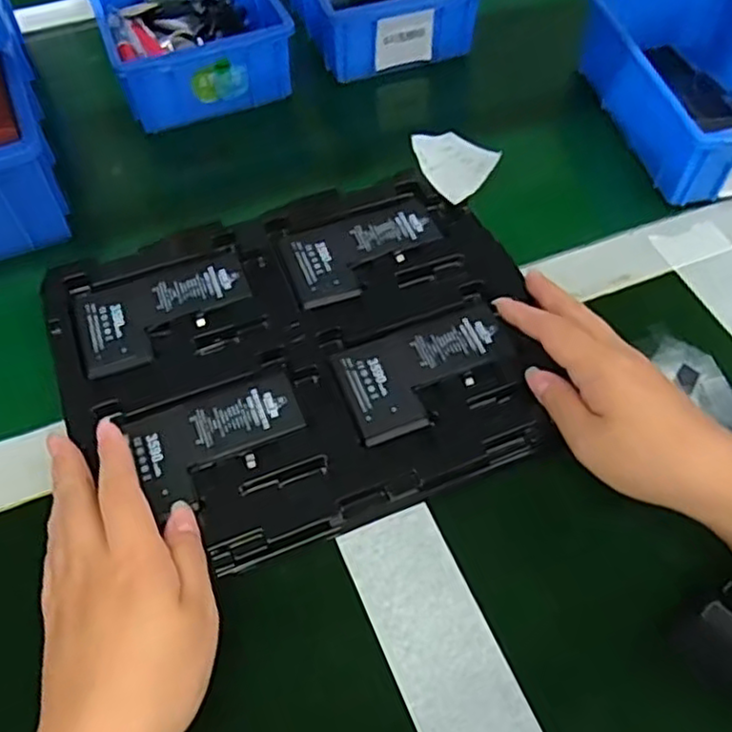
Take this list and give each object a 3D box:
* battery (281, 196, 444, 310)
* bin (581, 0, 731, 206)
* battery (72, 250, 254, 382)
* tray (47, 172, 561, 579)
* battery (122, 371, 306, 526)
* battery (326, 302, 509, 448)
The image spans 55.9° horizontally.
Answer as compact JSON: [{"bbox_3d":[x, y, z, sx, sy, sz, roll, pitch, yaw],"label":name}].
[{"bbox_3d":[0.000,-0.073,0.437,0.099,0.006,0.063,-19,59,-13],"label":"battery"},{"bbox_3d":[0.245,-0.212,0.500,0.132,0.061,0.202,-11,58,-8],"label":"bin"},{"bbox_3d":[-0.119,-0.034,0.411,0.102,0.004,0.063,-22,60,-15],"label":"battery"},{"bbox_3d":[-0.033,-0.012,0.398,0.260,0.017,0.217,-18,62,-14],"label":"tray"},{"bbox_3d":[-0.076,0.037,0.366,0.087,0.005,0.055,-22,60,-14],"label":"battery"},{"bbox_3d":[0.035,0.002,0.390,0.099,0.006,0.062,-20,59,-13],"label":"battery"}]

